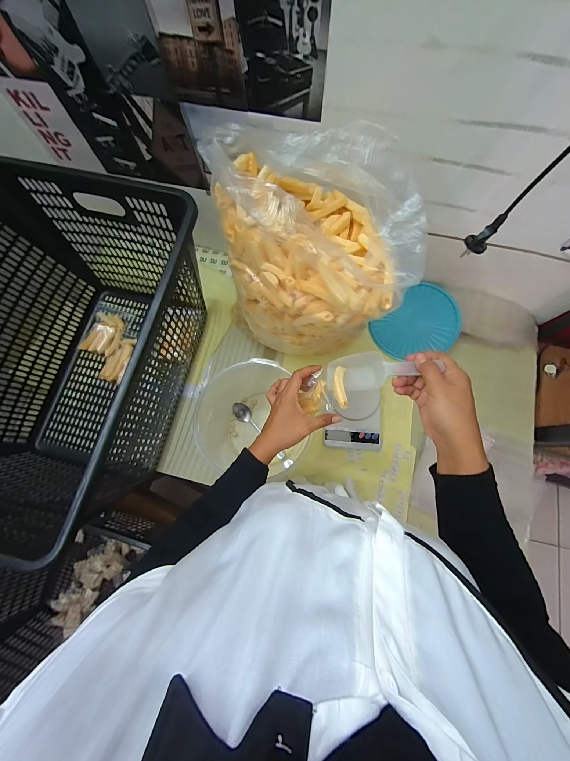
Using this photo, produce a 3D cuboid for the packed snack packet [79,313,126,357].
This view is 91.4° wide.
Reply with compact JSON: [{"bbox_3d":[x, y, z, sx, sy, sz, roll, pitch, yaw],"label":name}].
[{"bbox_3d":[-0.469,-0.120,0.720,0.084,0.023,0.106,21,77,6],"label":"packed snack packet"}]

